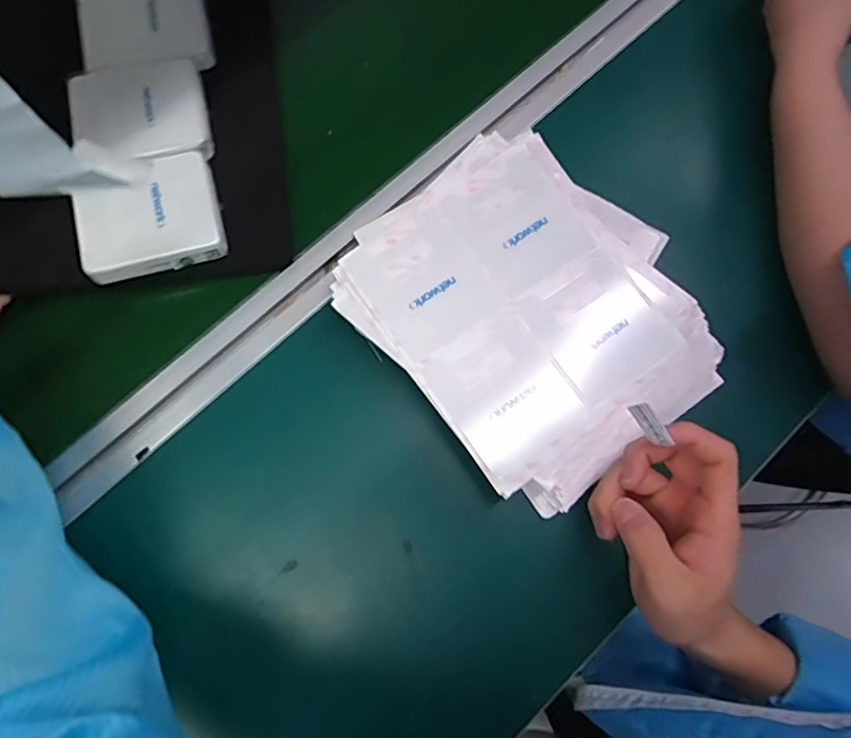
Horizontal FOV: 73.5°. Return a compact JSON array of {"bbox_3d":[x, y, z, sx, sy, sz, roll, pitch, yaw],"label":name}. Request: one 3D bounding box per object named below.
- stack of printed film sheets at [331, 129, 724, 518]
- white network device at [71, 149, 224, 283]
[{"bbox_3d":[0.073,-0.041,0.398,0.200,0.033,0.232,-35,78,-8],"label":"stack of printed film sheets"},{"bbox_3d":[-0.200,-0.111,0.412,0.096,0.022,0.081,-18,76,-4],"label":"white network device"}]

